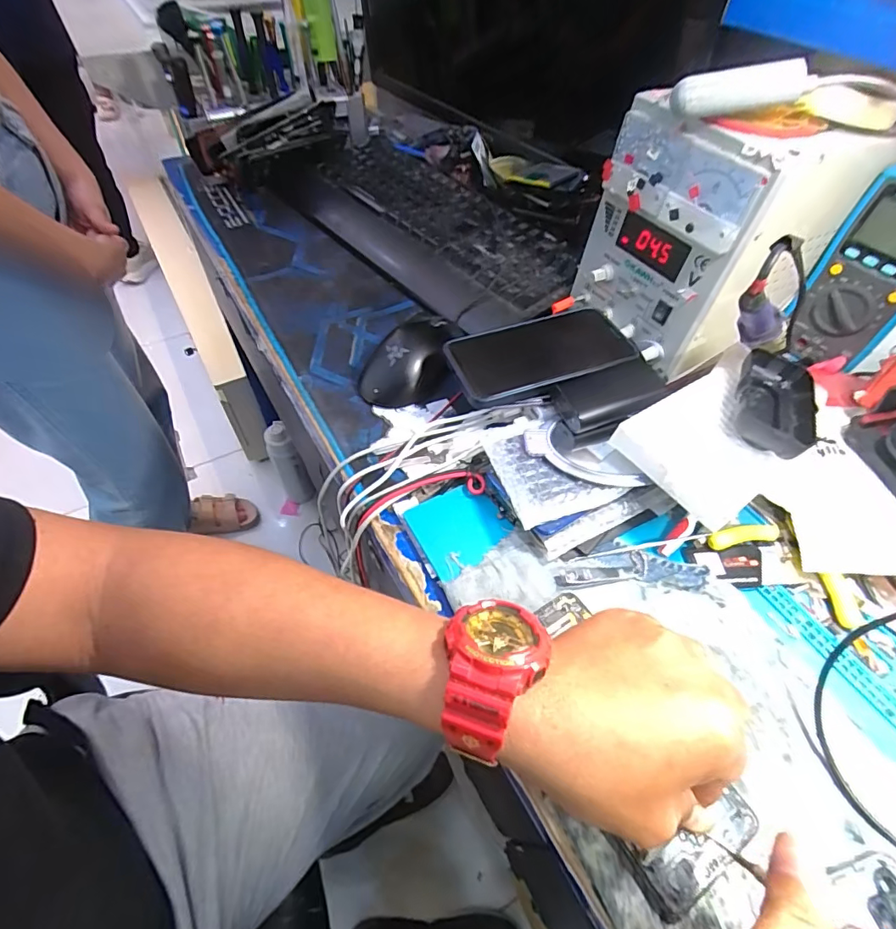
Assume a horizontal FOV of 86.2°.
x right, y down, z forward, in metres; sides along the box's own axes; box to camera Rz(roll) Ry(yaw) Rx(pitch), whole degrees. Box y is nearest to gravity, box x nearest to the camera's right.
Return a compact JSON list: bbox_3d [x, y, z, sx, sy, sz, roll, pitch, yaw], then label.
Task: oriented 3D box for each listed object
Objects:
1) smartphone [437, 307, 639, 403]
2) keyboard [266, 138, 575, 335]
[{"bbox_3d":[0.078,-0.099,0.413,0.151,0.014,0.086,-15,55,-14],"label":"smartphone"},{"bbox_3d":[-0.032,-0.307,0.611,0.190,0.040,0.446,-33,61,-25],"label":"keyboard"}]

